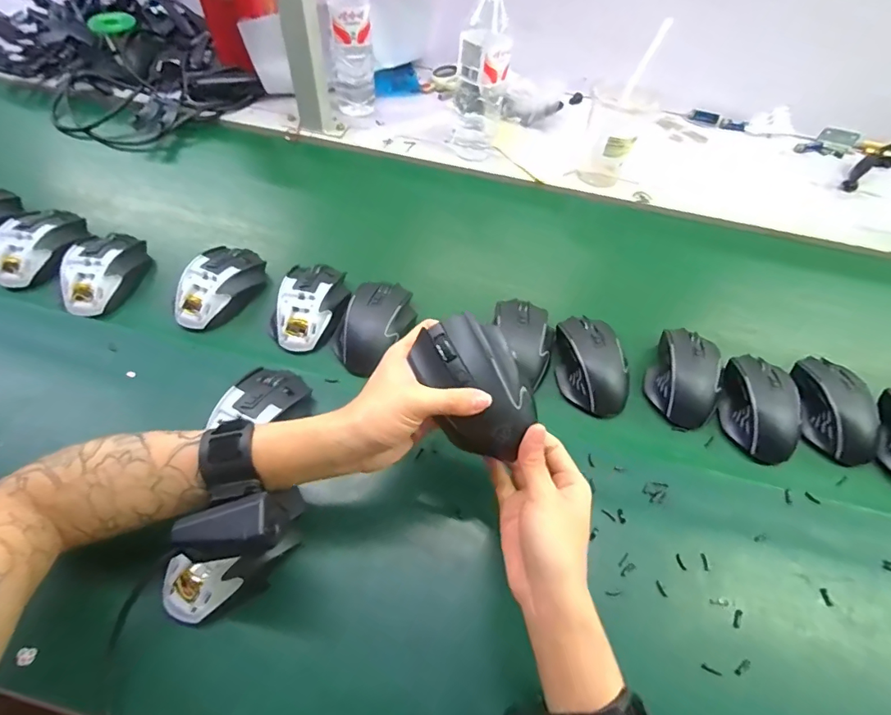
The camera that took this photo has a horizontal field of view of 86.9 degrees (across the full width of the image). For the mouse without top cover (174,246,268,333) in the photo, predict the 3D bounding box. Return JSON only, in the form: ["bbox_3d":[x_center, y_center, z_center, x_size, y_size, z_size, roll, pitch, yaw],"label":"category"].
[{"bbox_3d":[-0.254,-0.083,0.525,0.061,0.035,0.112,21,57,10],"label":"mouse without top cover"}]

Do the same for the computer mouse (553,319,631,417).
[{"bbox_3d":[0.158,0.005,0.499,0.071,0.039,0.113,4,56,-2],"label":"computer mouse"}]

